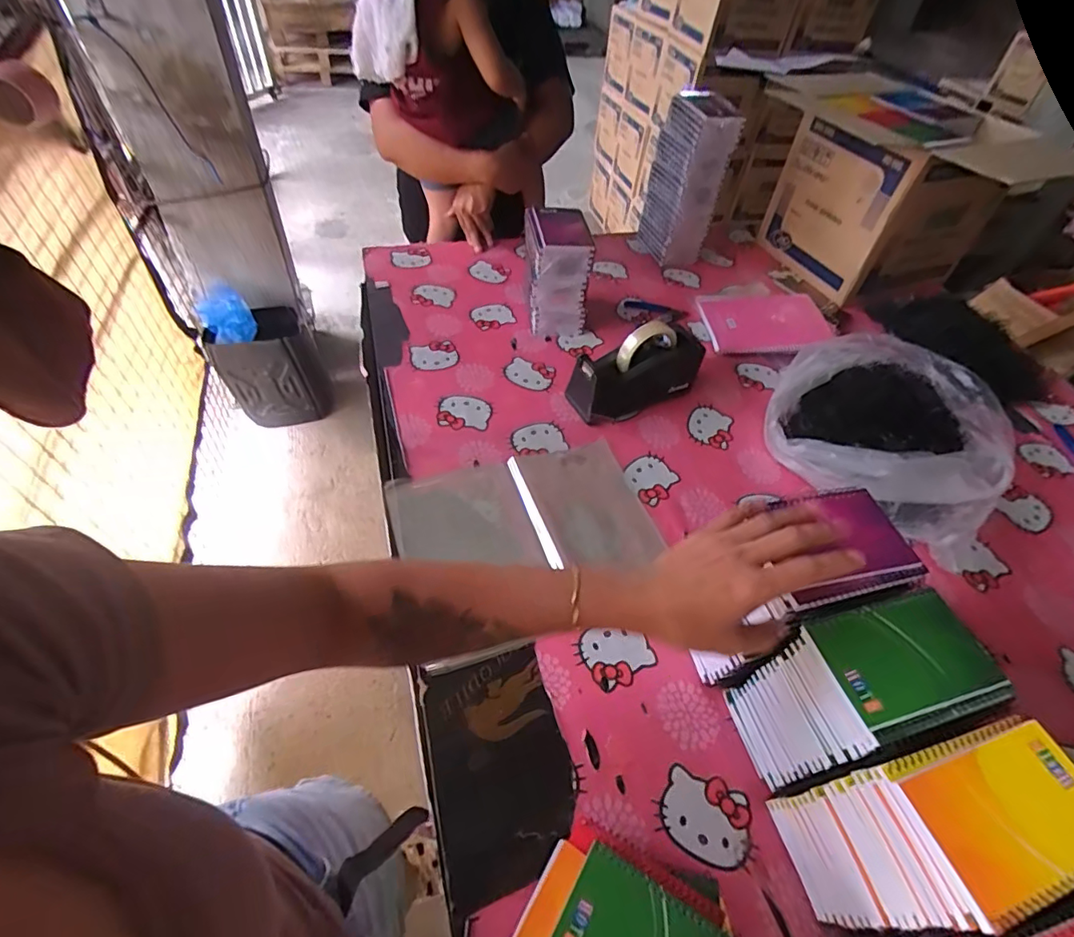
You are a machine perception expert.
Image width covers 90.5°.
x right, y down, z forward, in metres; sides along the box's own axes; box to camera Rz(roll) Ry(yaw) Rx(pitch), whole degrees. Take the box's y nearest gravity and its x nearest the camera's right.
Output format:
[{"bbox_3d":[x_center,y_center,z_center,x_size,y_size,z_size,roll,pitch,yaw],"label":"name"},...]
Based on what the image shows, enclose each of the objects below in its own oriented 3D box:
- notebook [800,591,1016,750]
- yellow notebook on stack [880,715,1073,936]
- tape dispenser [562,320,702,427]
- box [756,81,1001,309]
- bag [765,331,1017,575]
[{"bbox_3d":[0.281,0.144,0.403,0.126,0.011,0.088,-10,52,-15],"label":"notebook"},{"bbox_3d":[0.306,0.221,0.346,0.123,0.010,0.087,-10,52,-15],"label":"yellow notebook on stack"},{"bbox_3d":[0.154,-0.151,0.811,0.224,0.121,0.076,-21,56,-22],"label":"tape dispenser"},{"bbox_3d":[0.701,-0.578,1.119,0.290,0.282,0.337,-13,53,-17],"label":"box"},{"bbox_3d":[0.517,-0.066,0.791,0.305,0.102,0.353,38,56,23],"label":"bag"}]

